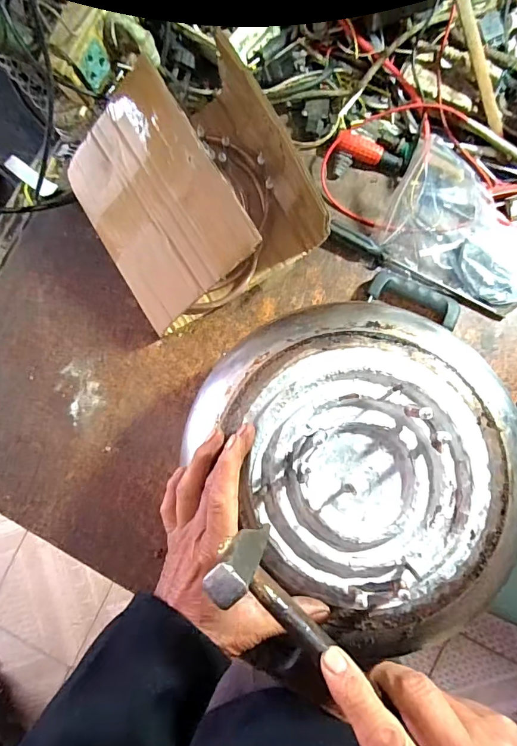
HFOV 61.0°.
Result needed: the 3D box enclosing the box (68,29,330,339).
[{"bbox_3d":[-0.069,-0.188,0.451,0.213,0.138,0.204,-30,83,1],"label":"box"}]

